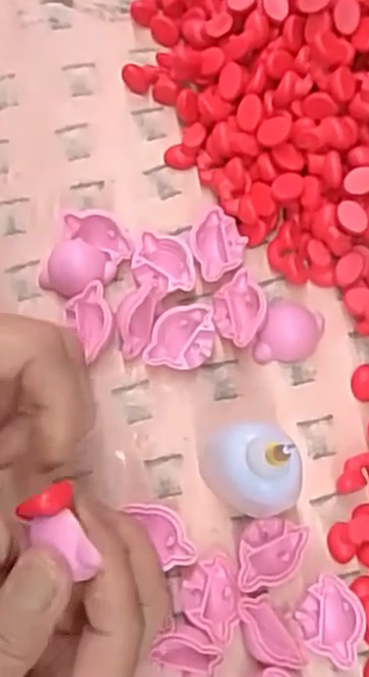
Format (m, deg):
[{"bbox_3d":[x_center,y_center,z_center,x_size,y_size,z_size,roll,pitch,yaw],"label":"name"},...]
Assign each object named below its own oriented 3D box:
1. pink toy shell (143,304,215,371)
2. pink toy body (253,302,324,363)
[{"bbox_3d":[-0.001,0.000,0.353,0.030,0.016,0.031,1,75,-3],"label":"pink toy shell"},{"bbox_3d":[0.051,-0.001,0.357,0.029,0.012,0.031,1,75,-3],"label":"pink toy body"}]

